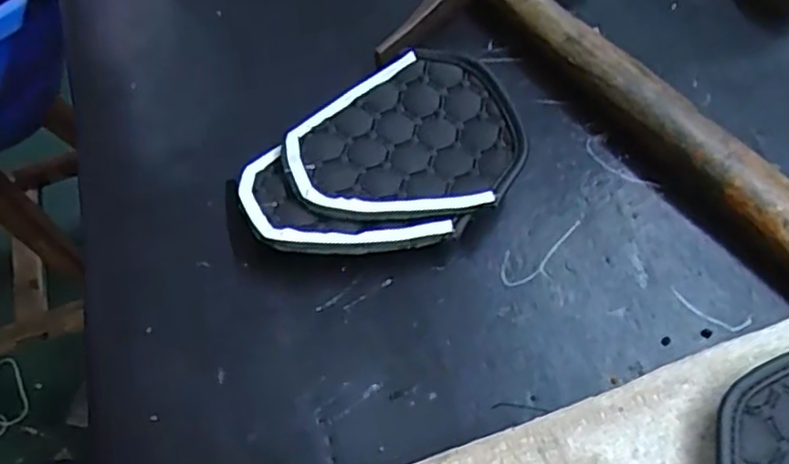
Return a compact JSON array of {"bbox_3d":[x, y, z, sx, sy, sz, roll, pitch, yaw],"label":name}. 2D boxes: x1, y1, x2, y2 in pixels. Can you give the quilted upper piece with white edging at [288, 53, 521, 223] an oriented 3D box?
[{"bbox_3d":[0.003,-0.038,0.299,0.097,0.019,0.083,-7,59,-7],"label":"quilted upper piece with white edging"}]

